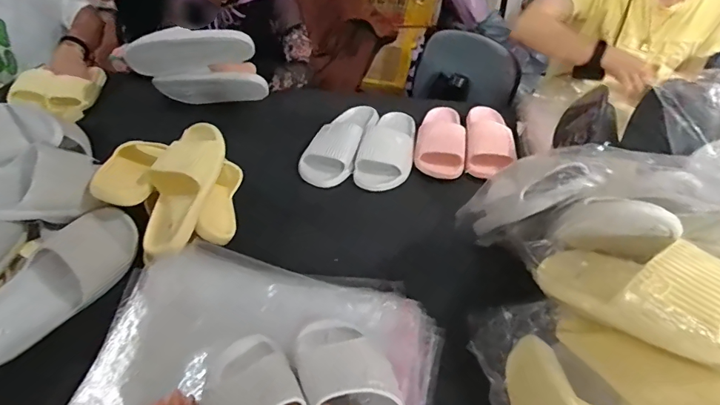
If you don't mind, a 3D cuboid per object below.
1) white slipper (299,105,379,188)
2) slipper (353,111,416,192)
[{"bbox_3d":[-0.042,-0.141,0.953,0.111,0.067,0.269,12,43,13],"label":"white slipper"},{"bbox_3d":[0.069,-0.128,0.931,0.105,0.069,0.235,12,43,13],"label":"slipper"}]

